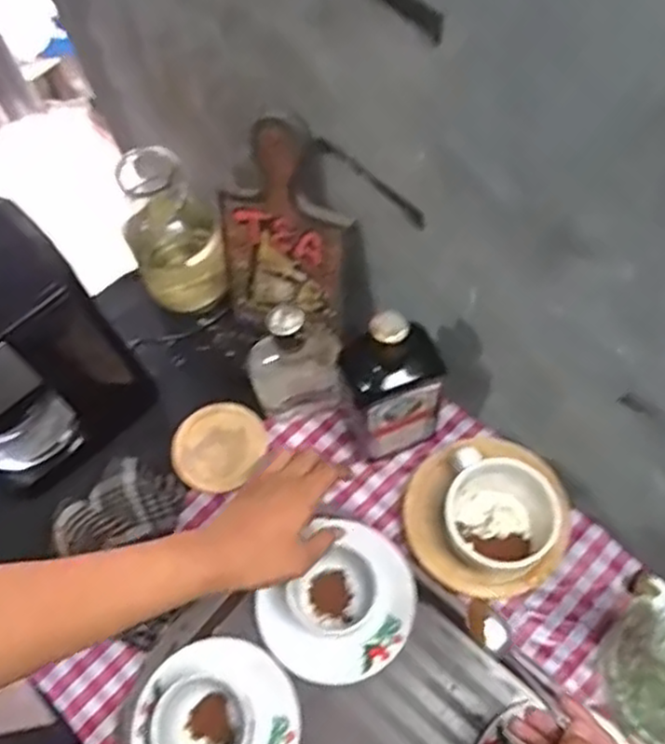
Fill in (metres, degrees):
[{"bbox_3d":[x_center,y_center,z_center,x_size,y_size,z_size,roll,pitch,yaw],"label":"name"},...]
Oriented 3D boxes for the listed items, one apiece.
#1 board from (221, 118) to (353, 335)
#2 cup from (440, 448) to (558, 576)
[{"bbox_3d":[-0.047,-0.133,0.720,0.137,0.233,0.009,21,50,14],"label":"board"},{"bbox_3d":[0.151,0.130,0.671,0.109,0.073,0.083,38,72,19],"label":"cup"}]

